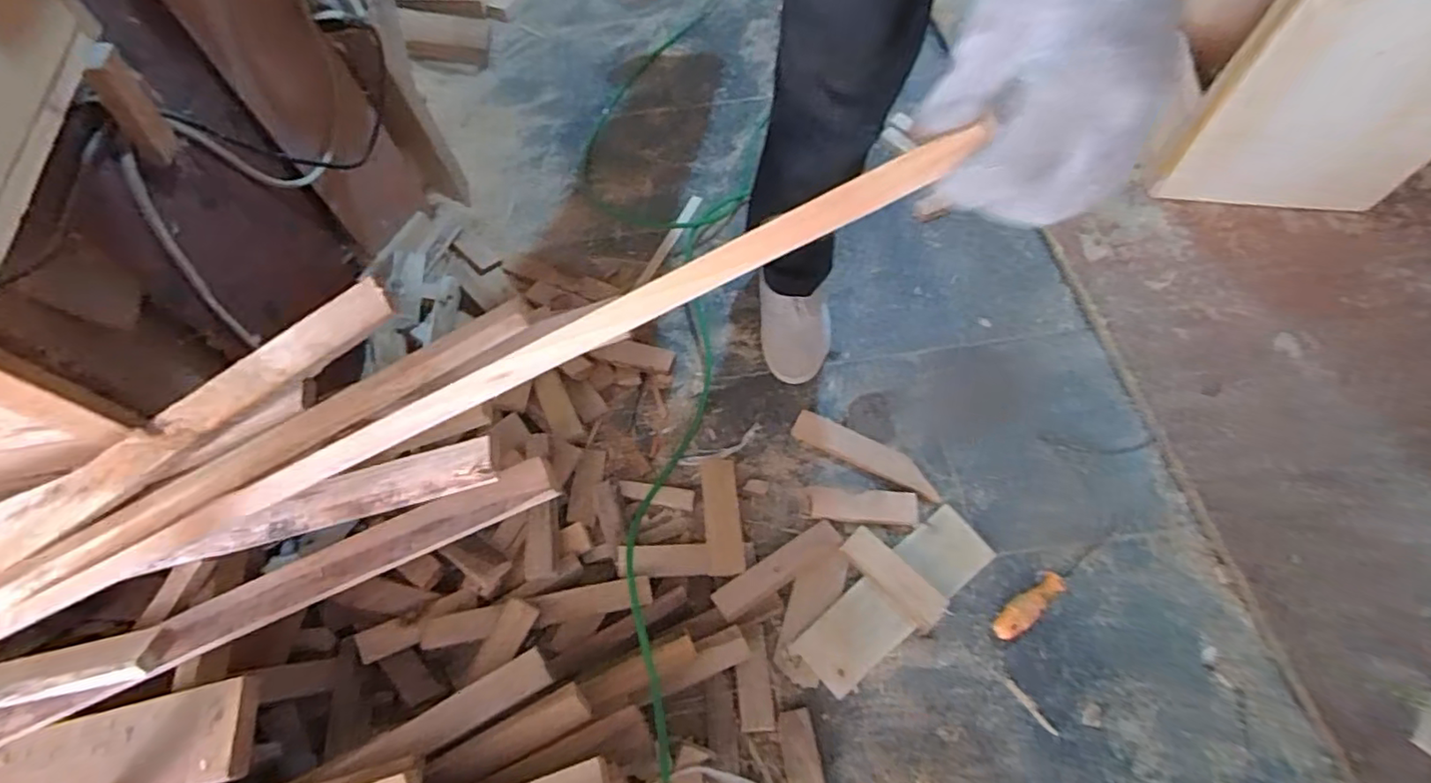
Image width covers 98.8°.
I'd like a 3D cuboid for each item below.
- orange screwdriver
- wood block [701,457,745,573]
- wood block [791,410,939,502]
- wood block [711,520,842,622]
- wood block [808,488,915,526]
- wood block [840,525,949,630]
[{"bbox_3d":[0.393,0.227,0.719,0.187,0.023,0.029,-34,65,-15],"label":"orange screwdriver"},{"bbox_3d":[0.007,0.154,0.770,0.044,0.010,0.163,-9,50,5],"label":"wood block"},{"bbox_3d":[0.200,0.082,0.821,0.202,0.018,0.045,27,66,16],"label":"wood block"},{"bbox_3d":[0.074,0.209,0.725,0.170,0.017,0.036,-29,67,-18],"label":"wood block"},{"bbox_3d":[0.184,0.144,0.772,0.129,0.018,0.042,4,61,5],"label":"wood block"},{"bbox_3d":[0.206,0.215,0.713,0.043,0.010,0.127,-46,65,-4],"label":"wood block"}]

